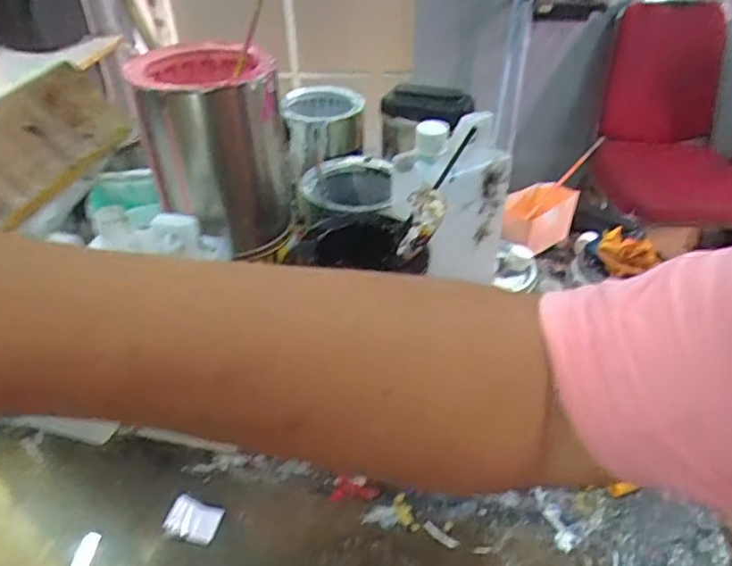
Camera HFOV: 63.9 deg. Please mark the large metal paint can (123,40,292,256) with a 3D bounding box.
[{"bbox_3d":[-0.122,-0.106,0.475,0.099,0.138,0.096,0,38,0],"label":"large metal paint can"}]

